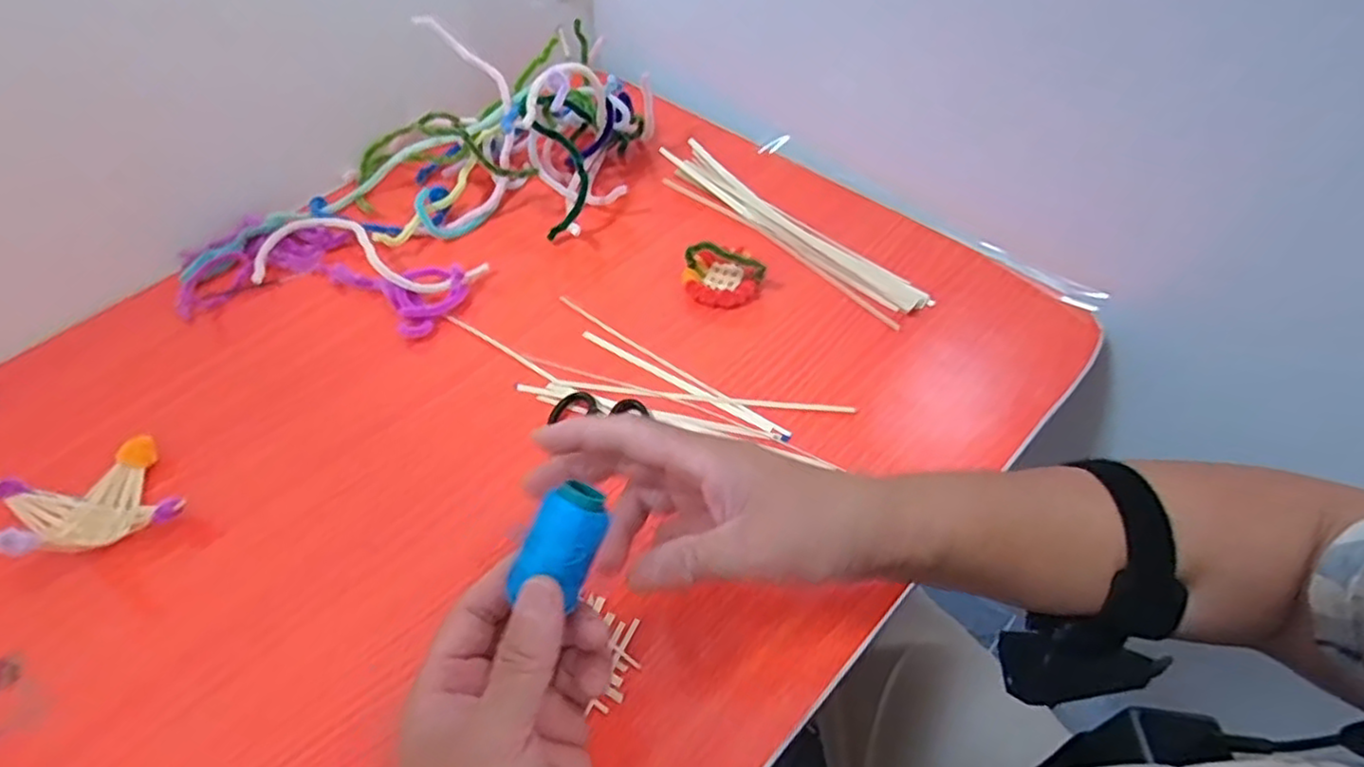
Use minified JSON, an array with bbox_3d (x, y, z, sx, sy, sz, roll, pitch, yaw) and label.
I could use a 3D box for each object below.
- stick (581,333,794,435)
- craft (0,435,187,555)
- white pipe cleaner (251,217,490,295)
[{"bbox_3d":[-0.001,-0.001,0.484,0.168,0.004,0.009,26,58,23],"label":"stick"},{"bbox_3d":[-0.359,0.075,0.428,0.081,0.037,0.078,-37,58,-23],"label":"craft"},{"bbox_3d":[-0.251,-0.101,0.563,0.189,0.030,0.069,6,52,9],"label":"white pipe cleaner"}]

